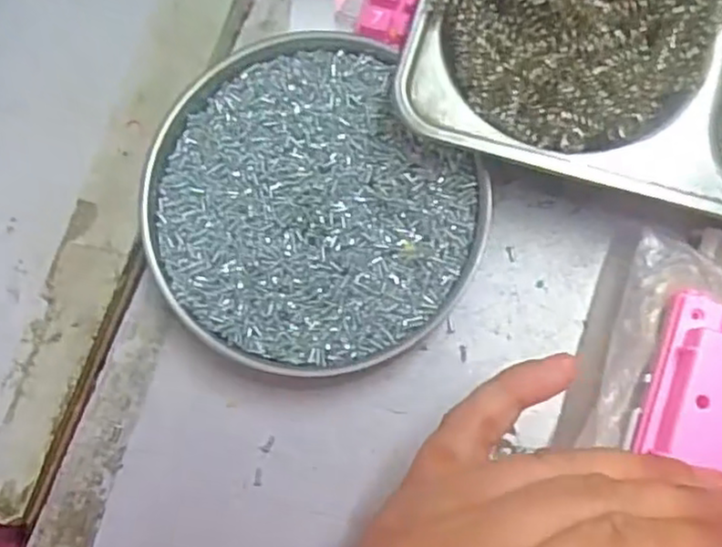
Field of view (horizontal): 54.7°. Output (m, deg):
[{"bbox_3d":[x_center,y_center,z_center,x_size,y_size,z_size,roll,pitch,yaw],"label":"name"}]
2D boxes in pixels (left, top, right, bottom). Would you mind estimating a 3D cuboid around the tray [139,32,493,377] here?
[{"bbox_3d":[-0.022,-0.026,0.285,0.125,0.025,0.133,-1,82,5],"label":"tray"}]

